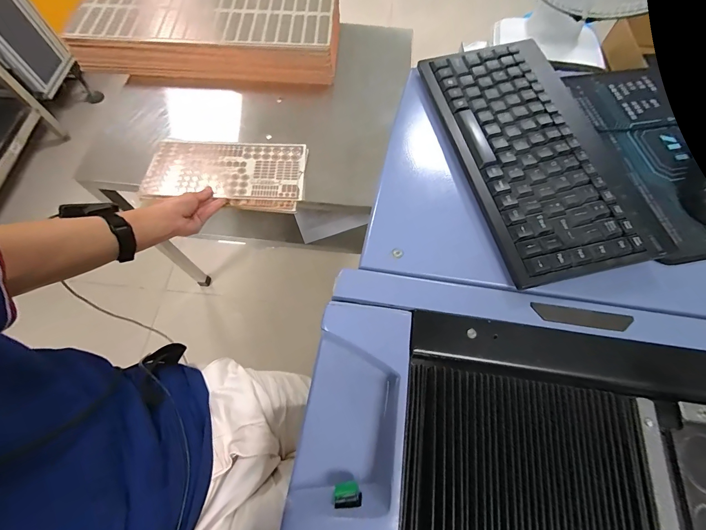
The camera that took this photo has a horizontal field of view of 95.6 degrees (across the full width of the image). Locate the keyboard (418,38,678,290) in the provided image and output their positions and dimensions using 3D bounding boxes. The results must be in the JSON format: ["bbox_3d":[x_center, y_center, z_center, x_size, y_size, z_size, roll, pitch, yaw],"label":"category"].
[{"bbox_3d":[0.181,-0.126,0.333,0.150,0.019,0.289,-12,67,-6],"label":"keyboard"}]

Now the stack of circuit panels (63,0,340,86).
[{"bbox_3d":[-0.345,-0.589,0.795,0.612,0.107,0.276,2,66,-1],"label":"stack of circuit panels"}]

